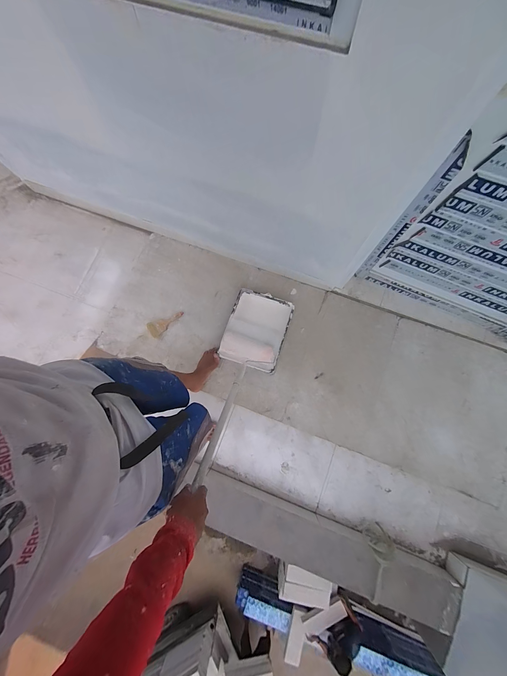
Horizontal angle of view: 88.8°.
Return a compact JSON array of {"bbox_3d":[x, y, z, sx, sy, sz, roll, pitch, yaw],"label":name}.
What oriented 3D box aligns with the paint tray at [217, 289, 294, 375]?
[{"bbox_3d":[0.014,-0.038,1.236,0.281,0.089,0.356,18,80,5],"label":"paint tray"}]

